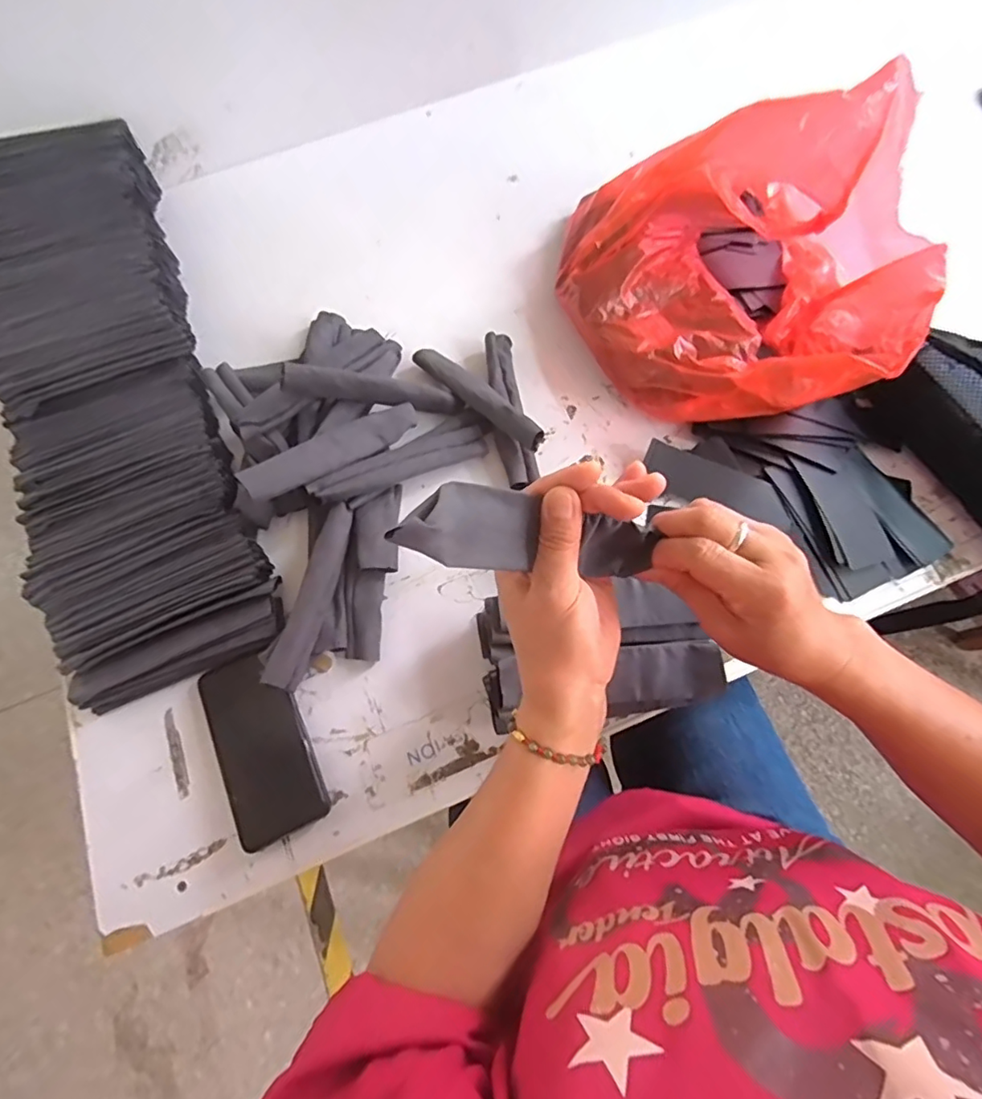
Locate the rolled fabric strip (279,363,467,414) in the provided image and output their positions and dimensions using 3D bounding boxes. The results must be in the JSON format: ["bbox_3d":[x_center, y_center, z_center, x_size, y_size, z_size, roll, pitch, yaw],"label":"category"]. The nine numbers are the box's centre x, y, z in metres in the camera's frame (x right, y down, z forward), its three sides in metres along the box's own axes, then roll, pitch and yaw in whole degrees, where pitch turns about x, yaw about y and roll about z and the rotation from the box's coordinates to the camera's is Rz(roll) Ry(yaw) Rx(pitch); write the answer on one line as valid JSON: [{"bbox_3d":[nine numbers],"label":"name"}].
[{"bbox_3d":[-0.119,-0.162,0.574,0.177,0.029,0.021,4,69,-19],"label":"rolled fabric strip"}]

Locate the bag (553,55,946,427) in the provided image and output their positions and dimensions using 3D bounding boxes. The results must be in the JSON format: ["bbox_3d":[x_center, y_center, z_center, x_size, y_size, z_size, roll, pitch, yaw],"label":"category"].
[{"bbox_3d":[0.246,-0.295,0.558,0.332,0.159,0.300,2,70,3],"label":"bag"}]

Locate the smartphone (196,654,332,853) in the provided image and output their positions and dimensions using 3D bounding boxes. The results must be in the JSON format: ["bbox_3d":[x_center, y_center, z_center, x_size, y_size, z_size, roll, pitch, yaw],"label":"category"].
[{"bbox_3d":[-0.206,0.175,0.502,0.081,0.013,0.160,-26,71,-7],"label":"smartphone"}]

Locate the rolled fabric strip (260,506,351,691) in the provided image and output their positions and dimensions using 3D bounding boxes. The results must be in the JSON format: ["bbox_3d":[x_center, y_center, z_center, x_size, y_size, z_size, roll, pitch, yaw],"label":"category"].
[{"bbox_3d":[-0.163,0.041,0.521,0.033,0.014,0.180,25,59,-20],"label":"rolled fabric strip"}]

